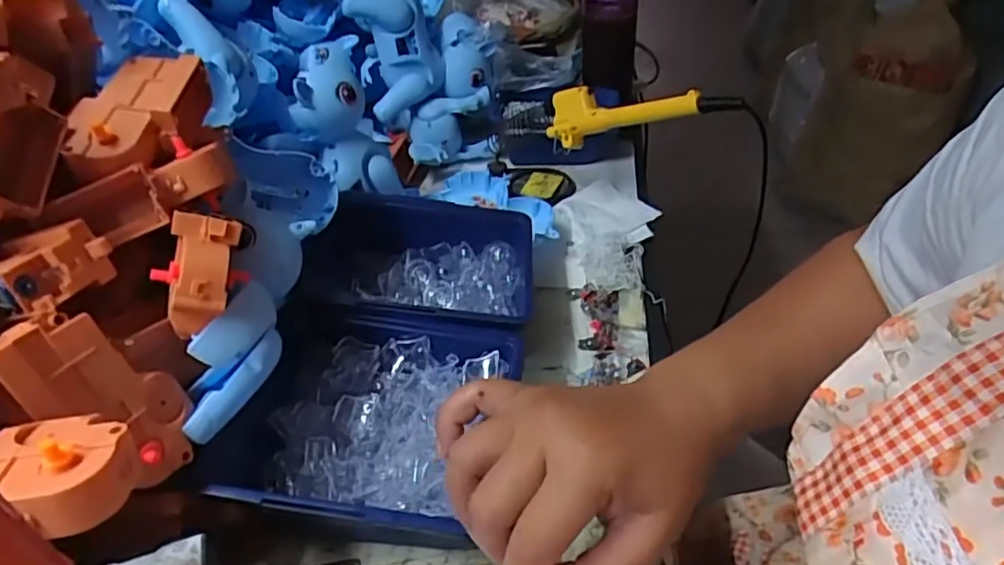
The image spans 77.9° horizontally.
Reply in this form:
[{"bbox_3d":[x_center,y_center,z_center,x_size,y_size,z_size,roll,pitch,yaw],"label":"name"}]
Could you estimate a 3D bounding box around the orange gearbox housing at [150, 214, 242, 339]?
[{"bbox_3d":[-0.151,-0.007,0.313,0.033,0.029,0.058,-6,56,-3],"label":"orange gearbox housing"}]

